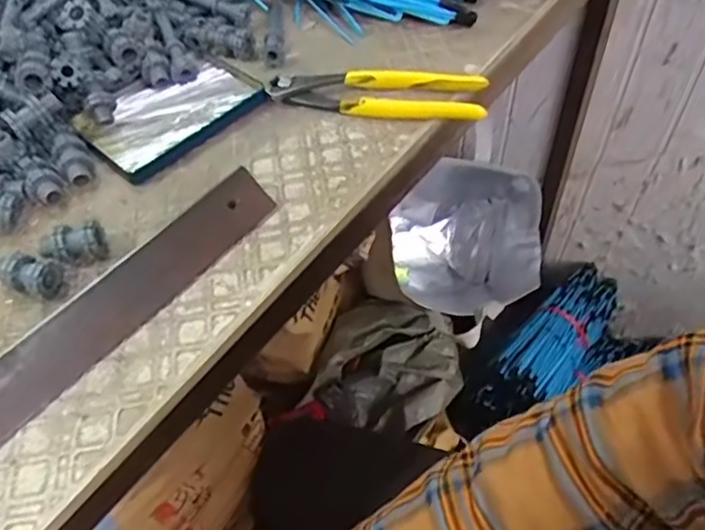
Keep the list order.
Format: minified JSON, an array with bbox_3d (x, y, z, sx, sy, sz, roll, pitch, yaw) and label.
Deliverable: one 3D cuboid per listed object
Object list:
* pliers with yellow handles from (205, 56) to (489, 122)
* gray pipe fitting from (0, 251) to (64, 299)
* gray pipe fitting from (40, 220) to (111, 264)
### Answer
[{"bbox_3d":[-0.008,-0.136,0.473,0.217,0.017,0.047,8,53,9],"label":"pliers with yellow handles"},{"bbox_3d":[-0.199,0.005,0.374,0.036,0.022,0.025,19,55,17],"label":"gray pipe fitting"},{"bbox_3d":[-0.177,-0.013,0.387,0.038,0.023,0.023,-12,52,-7],"label":"gray pipe fitting"}]

